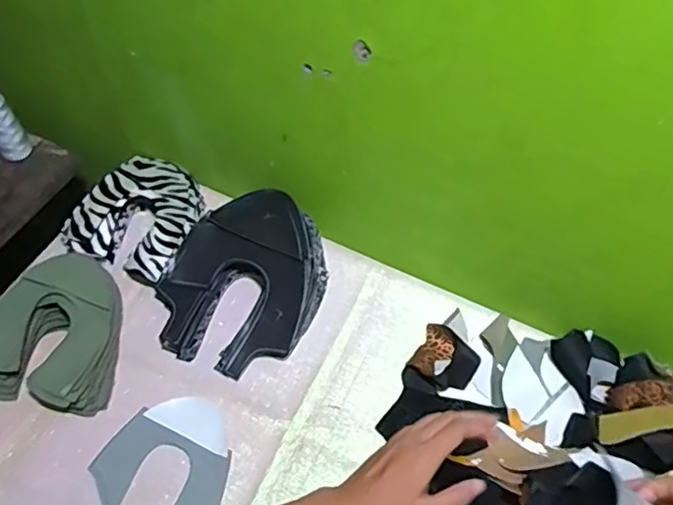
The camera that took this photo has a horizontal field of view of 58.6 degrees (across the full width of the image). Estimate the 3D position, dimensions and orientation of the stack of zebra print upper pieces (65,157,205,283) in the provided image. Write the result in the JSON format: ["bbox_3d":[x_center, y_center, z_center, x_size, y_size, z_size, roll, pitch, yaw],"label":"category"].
[{"bbox_3d":[-0.276,-0.052,0.849,0.166,0.075,0.179,21,56,9],"label":"stack of zebra print upper pieces"}]

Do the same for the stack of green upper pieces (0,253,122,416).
[{"bbox_3d":[-0.362,0.095,0.735,0.181,0.077,0.176,6,55,-1],"label":"stack of green upper pieces"}]

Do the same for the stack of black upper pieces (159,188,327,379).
[{"bbox_3d":[-0.119,0.029,0.788,0.195,0.101,0.243,26,57,13],"label":"stack of black upper pieces"}]

